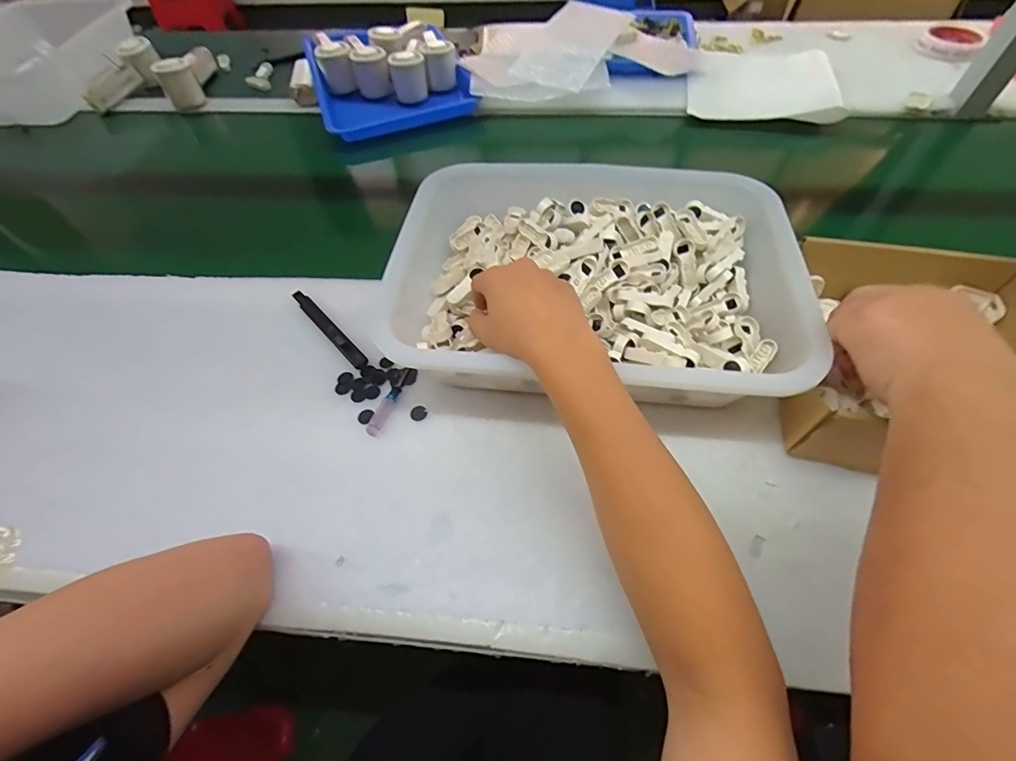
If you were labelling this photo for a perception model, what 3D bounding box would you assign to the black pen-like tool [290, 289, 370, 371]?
[{"bbox_3d":[-0.187,-0.056,0.462,0.014,0.012,0.136,-38,62,-21],"label":"black pen-like tool"}]

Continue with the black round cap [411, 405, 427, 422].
[{"bbox_3d":[-0.082,0.030,0.409,0.015,0.004,0.017,-22,59,-10],"label":"black round cap"}]

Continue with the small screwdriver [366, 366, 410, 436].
[{"bbox_3d":[-0.108,0.018,0.409,0.013,0.008,0.074,14,58,12],"label":"small screwdriver"}]

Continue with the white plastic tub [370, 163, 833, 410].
[{"bbox_3d":[0.080,-0.106,0.435,0.363,0.077,0.285,9,57,9],"label":"white plastic tub"}]

